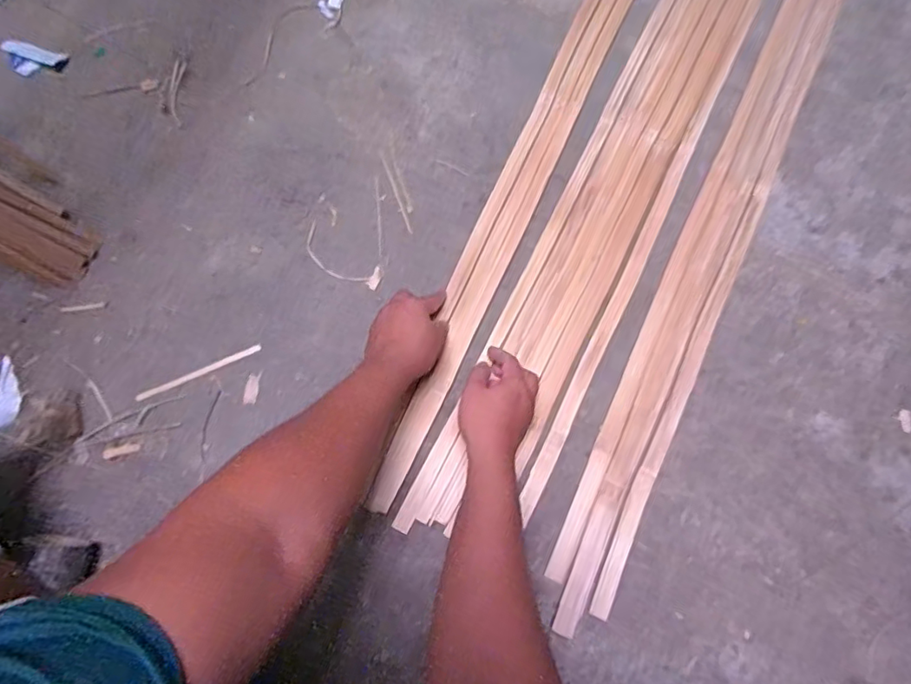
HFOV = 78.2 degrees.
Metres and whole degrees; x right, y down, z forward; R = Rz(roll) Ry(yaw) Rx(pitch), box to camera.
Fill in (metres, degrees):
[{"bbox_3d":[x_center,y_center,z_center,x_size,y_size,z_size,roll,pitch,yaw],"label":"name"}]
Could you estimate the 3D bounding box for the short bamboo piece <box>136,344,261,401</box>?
[{"bbox_3d":[-0.312,0.036,0.682,0.153,0.009,0.009,-25,77,-6],"label":"short bamboo piece"}]

